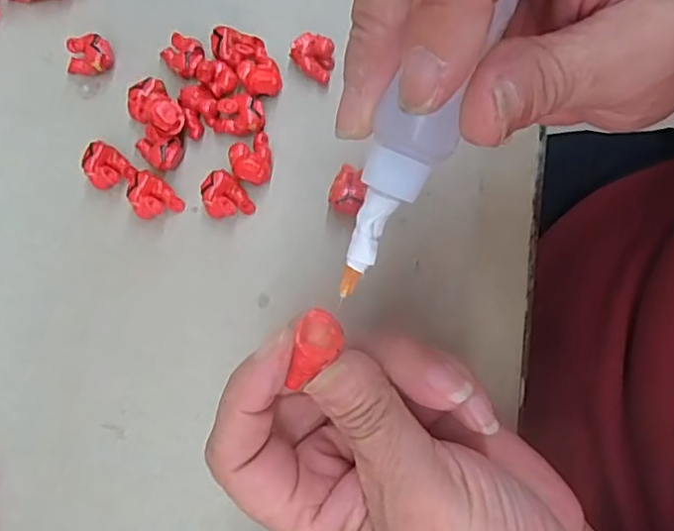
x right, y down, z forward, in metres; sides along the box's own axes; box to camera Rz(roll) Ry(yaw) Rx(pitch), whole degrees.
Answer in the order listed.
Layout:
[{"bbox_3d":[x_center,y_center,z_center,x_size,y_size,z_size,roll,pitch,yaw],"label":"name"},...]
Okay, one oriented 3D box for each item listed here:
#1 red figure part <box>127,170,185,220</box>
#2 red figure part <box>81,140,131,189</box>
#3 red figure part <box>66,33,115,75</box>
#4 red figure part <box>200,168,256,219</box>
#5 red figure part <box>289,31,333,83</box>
[{"bbox_3d":[-0.083,-0.030,0.270,0.018,0.014,0.023,-42,80,-8],"label":"red figure part"},{"bbox_3d":[-0.105,-0.044,0.274,0.019,0.016,0.018,0,77,1],"label":"red figure part"},{"bbox_3d":[-0.116,-0.100,0.285,0.025,0.013,0.016,4,77,3],"label":"red figure part"},{"bbox_3d":[-0.050,-0.030,0.268,0.018,0.014,0.021,-37,79,-6],"label":"red figure part"},{"bbox_3d":[-0.011,-0.098,0.281,0.021,0.011,0.017,26,79,7],"label":"red figure part"}]

